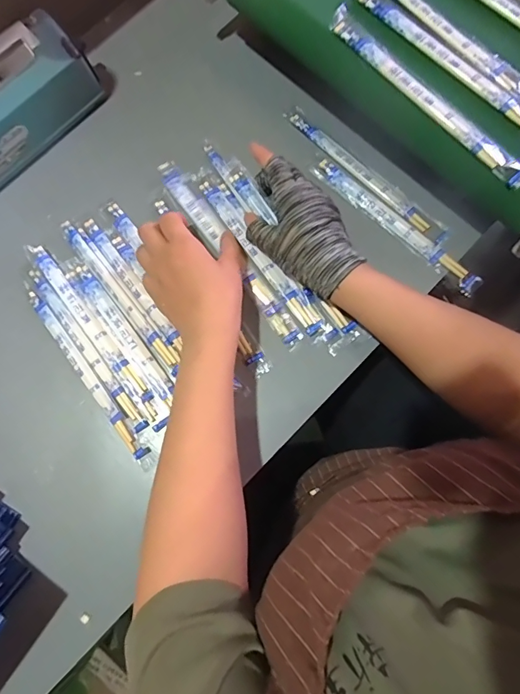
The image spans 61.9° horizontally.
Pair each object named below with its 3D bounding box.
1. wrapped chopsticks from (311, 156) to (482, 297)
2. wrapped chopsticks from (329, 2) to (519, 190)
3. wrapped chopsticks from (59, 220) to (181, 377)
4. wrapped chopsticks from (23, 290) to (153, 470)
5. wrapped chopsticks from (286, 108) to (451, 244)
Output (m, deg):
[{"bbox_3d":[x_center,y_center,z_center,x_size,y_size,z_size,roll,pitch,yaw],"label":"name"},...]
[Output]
[{"bbox_3d":[0.138,-0.128,0.448,0.208,0.007,0.021,43,82,9],"label":"wrapped chopsticks"},{"bbox_3d":[0.144,-0.218,0.378,0.021,0.010,0.223,-41,80,-7],"label":"wrapped chopsticks"},{"bbox_3d":[-0.143,-0.053,0.438,0.014,0.009,0.197,-38,80,-7],"label":"wrapped chopsticks"},{"bbox_3d":[-0.170,0.029,0.430,0.014,0.009,0.217,-37,80,-6],"label":"wrapped chopsticks"},{"bbox_3d":[0.111,-0.186,0.461,0.022,0.010,0.214,-44,81,-8],"label":"wrapped chopsticks"}]

